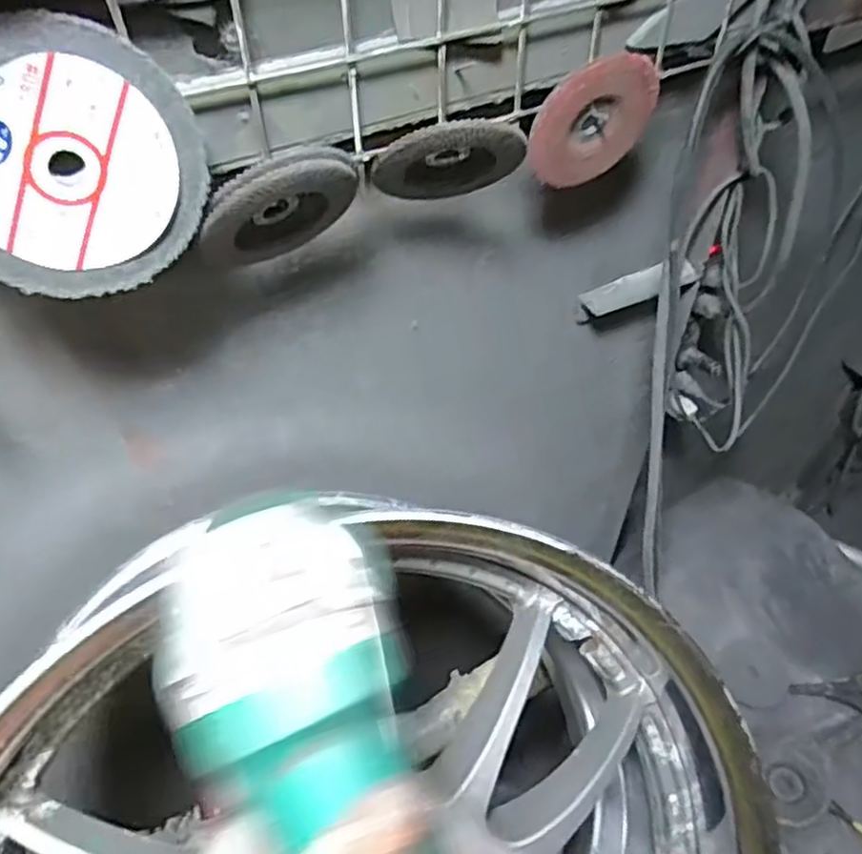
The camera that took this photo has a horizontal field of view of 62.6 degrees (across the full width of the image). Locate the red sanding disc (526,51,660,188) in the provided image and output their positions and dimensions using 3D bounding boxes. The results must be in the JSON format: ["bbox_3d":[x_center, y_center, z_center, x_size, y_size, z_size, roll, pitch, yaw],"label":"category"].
[{"bbox_3d":[0.104,-0.198,0.461,0.087,0.082,0.010,-15,53,-13],"label":"red sanding disc"}]

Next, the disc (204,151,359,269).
[{"bbox_3d":[-0.085,-0.122,0.389,0.087,0.076,0.017,-33,81,20],"label":"disc"}]

